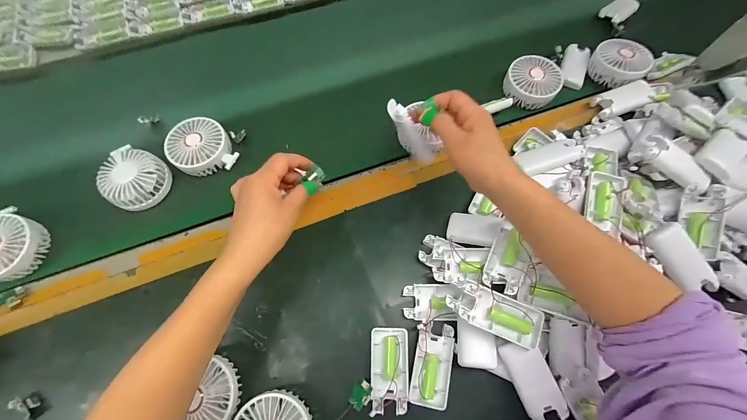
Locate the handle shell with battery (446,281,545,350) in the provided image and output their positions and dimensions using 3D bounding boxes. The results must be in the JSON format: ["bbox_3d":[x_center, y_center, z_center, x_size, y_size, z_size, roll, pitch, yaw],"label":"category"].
[{"bbox_3d":[0.143,0.122,0.378,0.103,0.028,0.044,22,69,9],"label":"handle shell with battery"}]

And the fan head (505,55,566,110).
[{"bbox_3d":[0.268,-0.215,0.541,0.089,0.039,0.087,0,68,0],"label":"fan head"}]

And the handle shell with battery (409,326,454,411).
[{"bbox_3d":[0.074,0.192,0.397,0.046,0.013,0.093,11,71,3],"label":"handle shell with battery"}]

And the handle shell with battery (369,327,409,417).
[{"bbox_3d":[0.020,0.198,0.398,0.045,0.014,0.095,1,71,-1],"label":"handle shell with battery"}]

